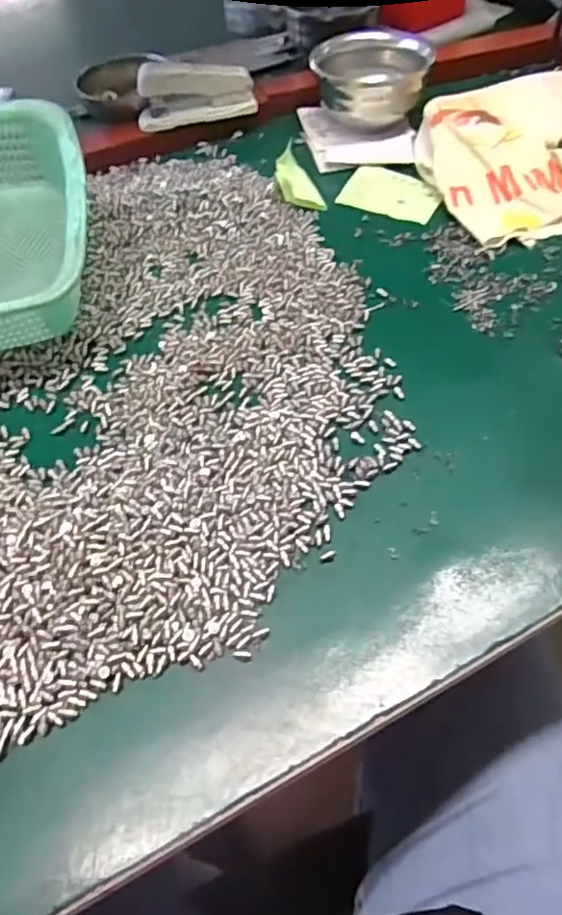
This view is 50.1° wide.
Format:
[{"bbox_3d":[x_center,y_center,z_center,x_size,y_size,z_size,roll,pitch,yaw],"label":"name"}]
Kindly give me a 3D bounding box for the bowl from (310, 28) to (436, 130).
[{"bbox_3d":[0.098,-0.404,0.652,0.116,0.071,0.116,-2,54,3],"label":"bowl"}]

